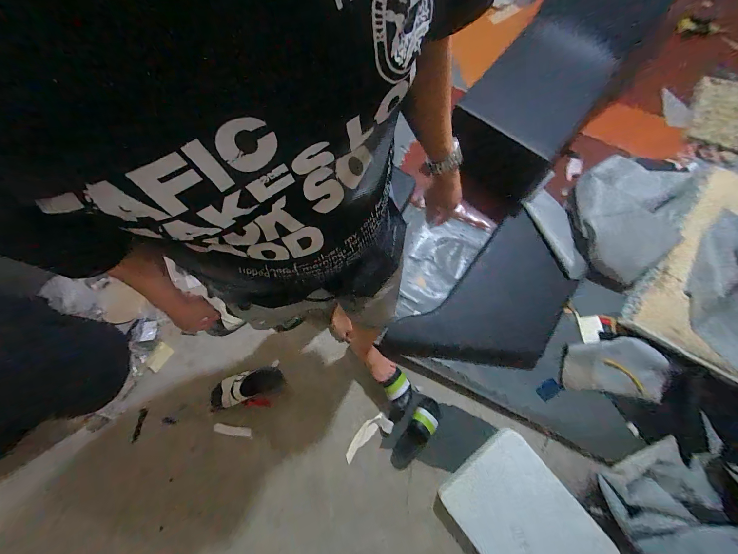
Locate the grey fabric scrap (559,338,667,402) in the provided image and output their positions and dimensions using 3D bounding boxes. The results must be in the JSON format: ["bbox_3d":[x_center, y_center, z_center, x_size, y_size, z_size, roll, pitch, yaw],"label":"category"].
[{"bbox_3d":[0.898,0.327,1.158,0.311,0.082,0.205,8,75,3],"label":"grey fabric scrap"}]

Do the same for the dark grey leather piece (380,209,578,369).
[{"bbox_3d":[0.472,0.149,1.205,0.723,0.090,0.444,-41,78,-9],"label":"dark grey leather piece"}]

